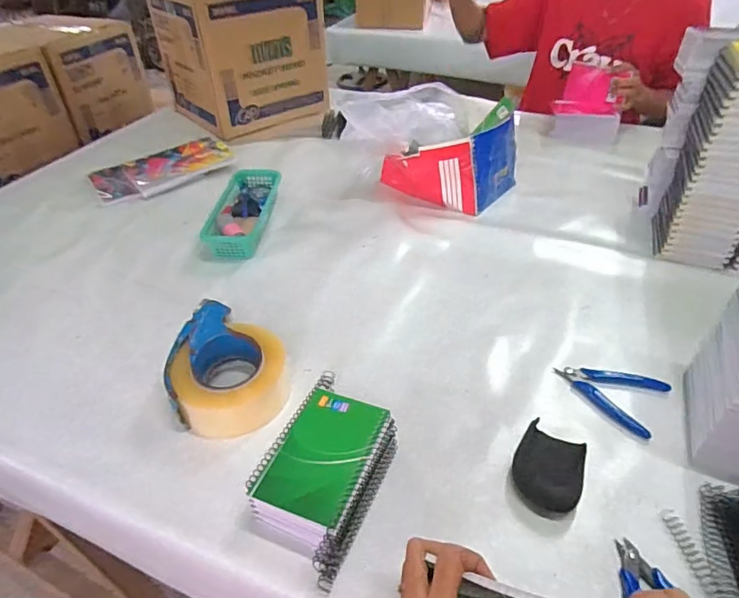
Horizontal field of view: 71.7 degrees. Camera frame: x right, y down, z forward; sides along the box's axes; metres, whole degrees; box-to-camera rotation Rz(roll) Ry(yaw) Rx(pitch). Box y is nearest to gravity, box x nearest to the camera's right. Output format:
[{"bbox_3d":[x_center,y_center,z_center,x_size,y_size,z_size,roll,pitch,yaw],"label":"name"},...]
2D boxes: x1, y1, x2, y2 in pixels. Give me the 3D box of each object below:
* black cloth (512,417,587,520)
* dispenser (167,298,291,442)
[{"bbox_3d":[0.180,0.173,0.516,0.067,0.011,0.088,20,46,20],"label":"black cloth"},{"bbox_3d":[-0.160,0.074,0.585,0.127,0.056,0.158,-9,42,-10],"label":"dispenser"}]

